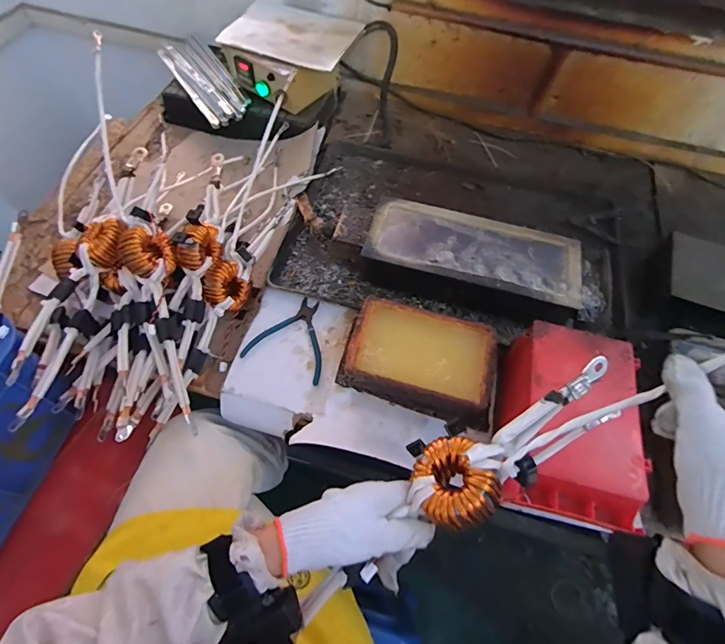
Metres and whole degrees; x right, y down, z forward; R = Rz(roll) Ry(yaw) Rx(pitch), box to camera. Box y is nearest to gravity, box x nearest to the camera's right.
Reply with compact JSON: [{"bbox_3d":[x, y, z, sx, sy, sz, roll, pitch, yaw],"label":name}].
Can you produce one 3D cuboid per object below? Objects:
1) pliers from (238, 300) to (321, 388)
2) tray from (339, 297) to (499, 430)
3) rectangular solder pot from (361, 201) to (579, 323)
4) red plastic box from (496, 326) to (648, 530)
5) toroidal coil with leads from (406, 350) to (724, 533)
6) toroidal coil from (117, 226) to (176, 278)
[{"bbox_3d":[-0.107,0.020,0.655,0.128,0.005,0.133,19,61,7],"label":"pliers"},{"bbox_3d":[0.088,0.057,0.614,0.231,0.069,0.157,23,62,10],"label":"tray"},{"bbox_3d":[0.181,-0.102,0.700,0.347,0.095,0.150,14,61,5],"label":"rectangular solder pot"},{"bbox_3d":[0.262,0.125,0.518,0.150,0.080,0.233,14,61,5],"label":"red plastic box"},{"bbox_3d":[0.215,0.067,0.349,0.380,0.114,0.079,-32,63,14],"label":"toroidal coil with leads"},{"bbox_3d":[-0.318,-0.101,0.604,0.039,0.076,0.072,-19,65,25],"label":"toroidal coil"}]

